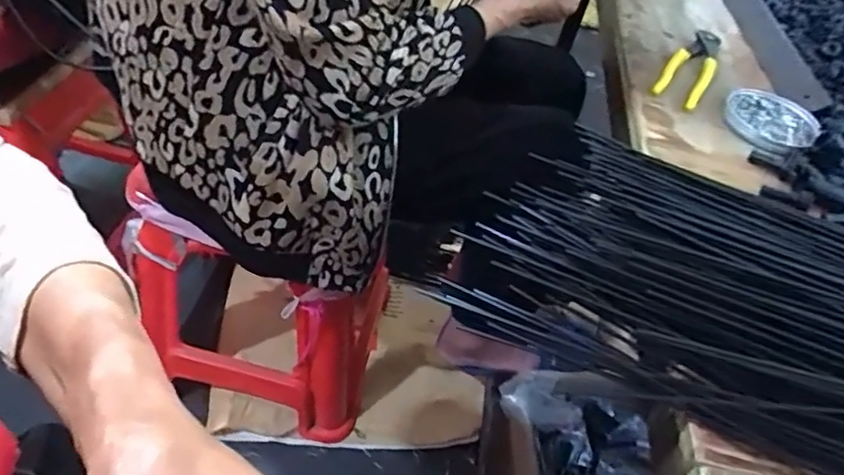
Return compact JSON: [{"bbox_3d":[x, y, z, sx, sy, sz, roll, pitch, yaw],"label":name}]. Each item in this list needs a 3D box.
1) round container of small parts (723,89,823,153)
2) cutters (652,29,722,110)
[{"bbox_3d":[0.341,-0.116,0.589,0.085,0.012,0.097,38,51,21],"label":"round container of small parts"},{"bbox_3d":[0.290,-0.185,0.644,0.046,0.018,0.174,30,48,14],"label":"cutters"}]

